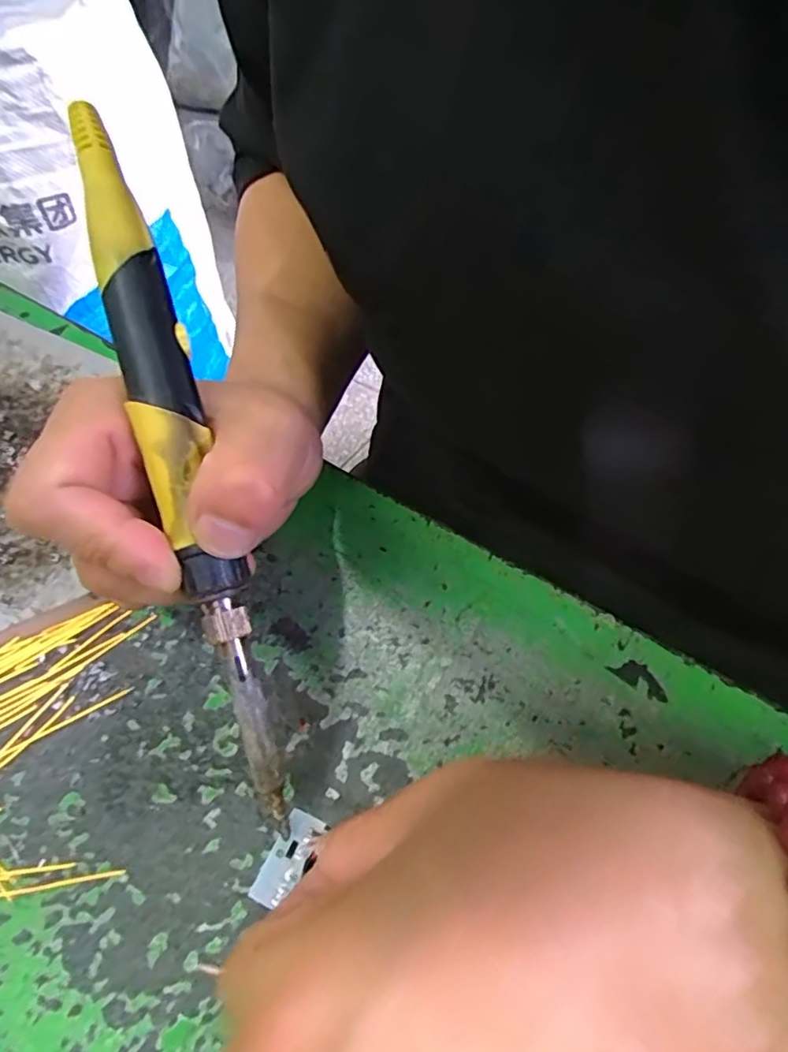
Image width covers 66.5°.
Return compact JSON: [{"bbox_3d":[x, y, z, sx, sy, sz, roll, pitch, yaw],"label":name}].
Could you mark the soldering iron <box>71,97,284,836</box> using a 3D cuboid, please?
[{"bbox_3d":[-0.059,-0.015,0.169,0.018,0.020,0.206,-15,90,-11],"label":"soldering iron"}]

